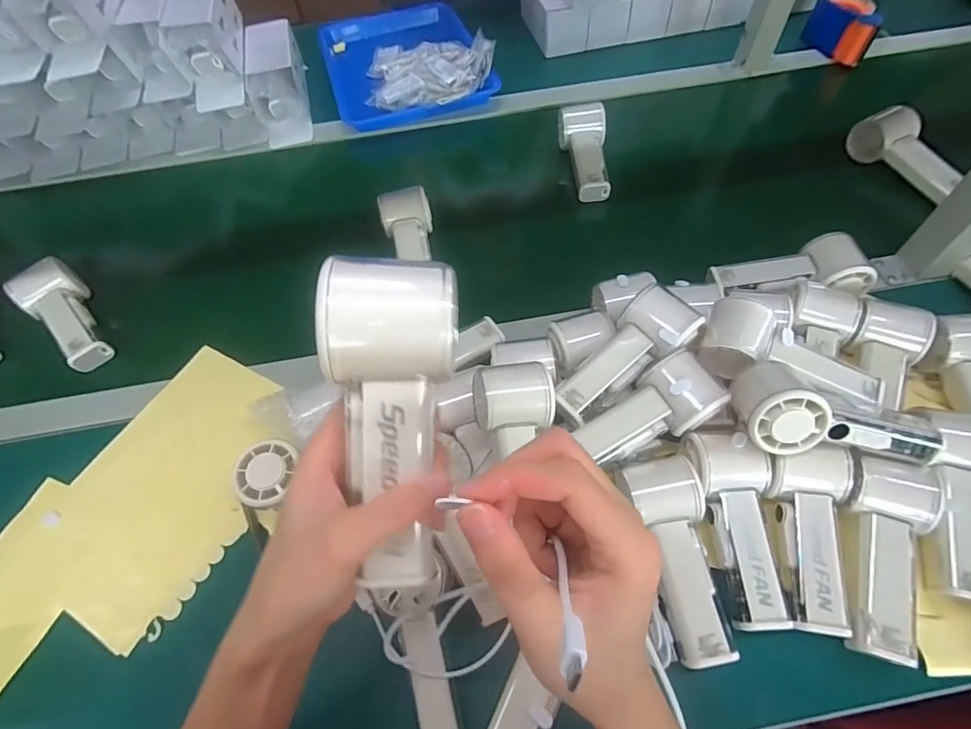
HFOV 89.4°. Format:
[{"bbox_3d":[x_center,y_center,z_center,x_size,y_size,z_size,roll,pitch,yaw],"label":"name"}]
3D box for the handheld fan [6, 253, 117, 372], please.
[{"bbox_3d":[-0.481,-0.054,0.566,0.065,0.046,0.147,-37,76,-19],"label":"handheld fan"}]

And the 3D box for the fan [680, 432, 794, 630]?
[{"bbox_3d":[0.209,0.128,0.398,0.052,0.052,0.147,-7,58,-1],"label":"fan"}]

